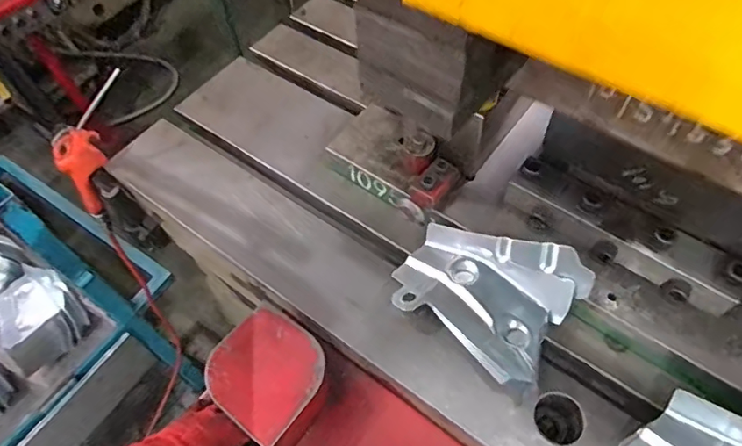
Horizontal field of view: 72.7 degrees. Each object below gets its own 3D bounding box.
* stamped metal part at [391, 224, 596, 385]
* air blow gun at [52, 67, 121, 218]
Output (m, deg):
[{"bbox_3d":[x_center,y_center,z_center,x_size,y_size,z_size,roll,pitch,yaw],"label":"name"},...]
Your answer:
[{"bbox_3d":[0.124,0.077,0.577,0.192,0.089,0.146,33,65,21],"label":"stamped metal part"},{"bbox_3d":[-0.412,-0.107,0.720,0.031,0.226,0.073,26,26,18],"label":"air blow gun"}]

